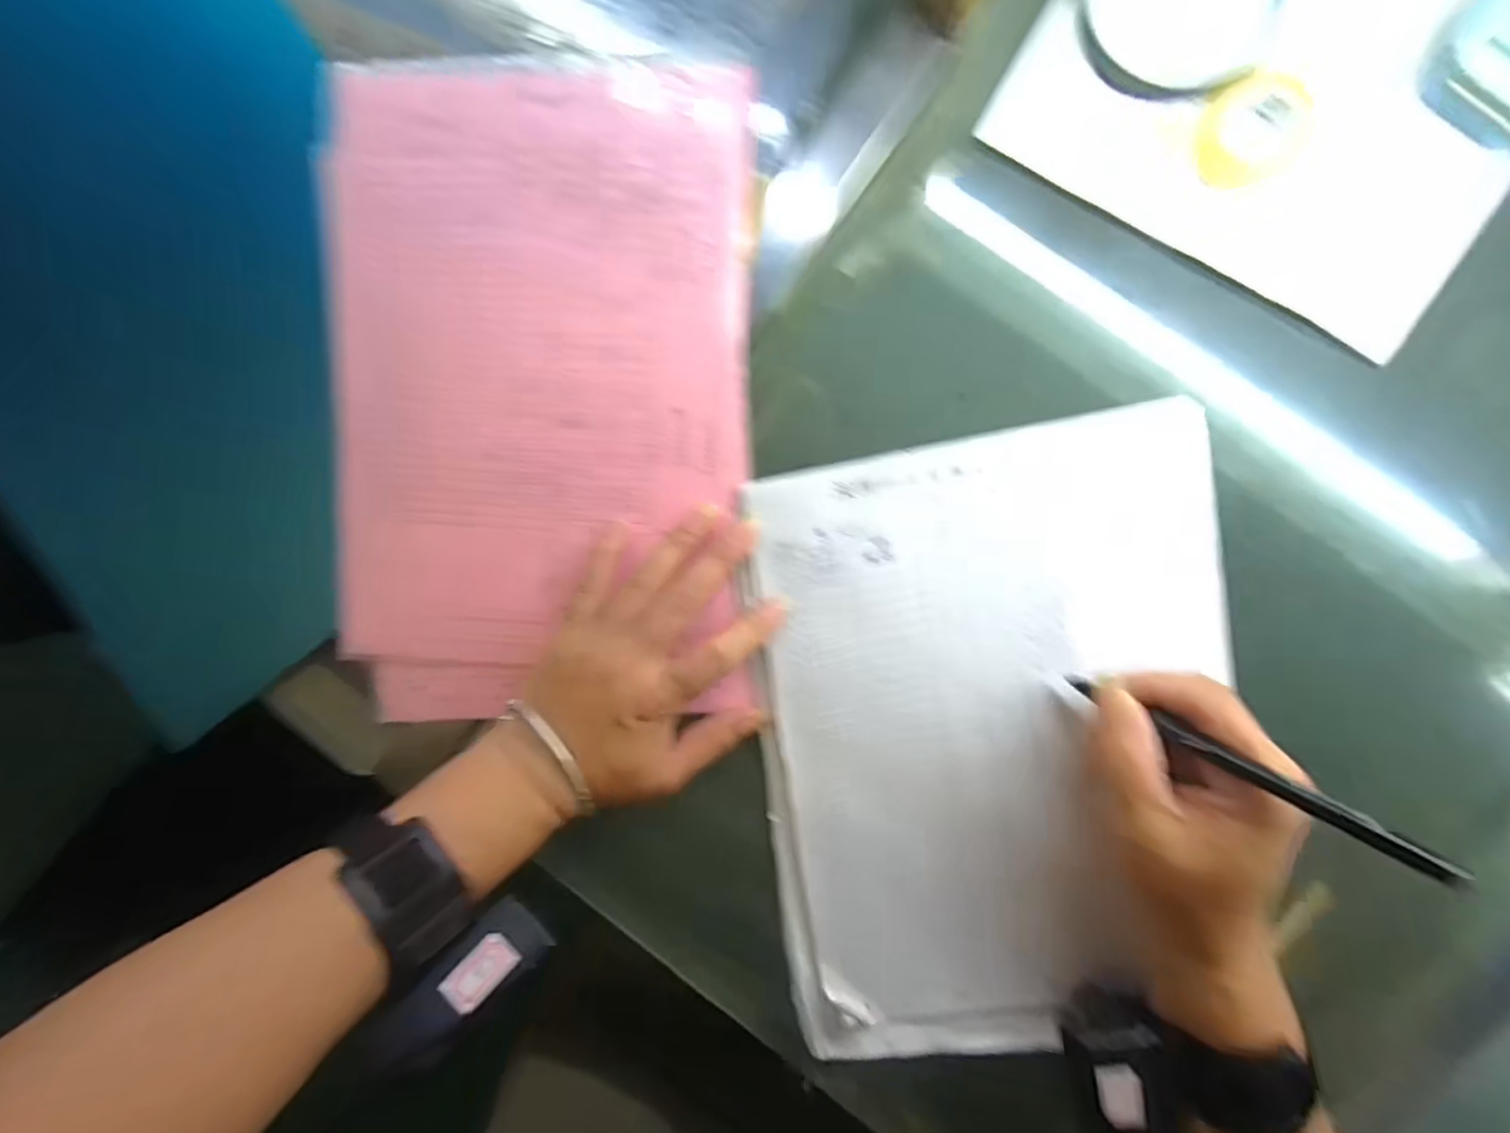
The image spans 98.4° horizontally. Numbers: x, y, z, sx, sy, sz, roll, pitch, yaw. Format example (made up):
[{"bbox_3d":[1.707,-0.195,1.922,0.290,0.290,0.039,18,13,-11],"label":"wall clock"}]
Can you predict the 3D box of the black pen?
[{"bbox_3d":[0.181,0.074,0.253,0.007,0.136,0.009,18,99,-35],"label":"black pen"}]

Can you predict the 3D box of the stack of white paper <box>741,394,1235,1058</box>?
[{"bbox_3d":[0.115,0.087,0.322,0.219,0.012,0.295,-7,94,8],"label":"stack of white paper"}]

